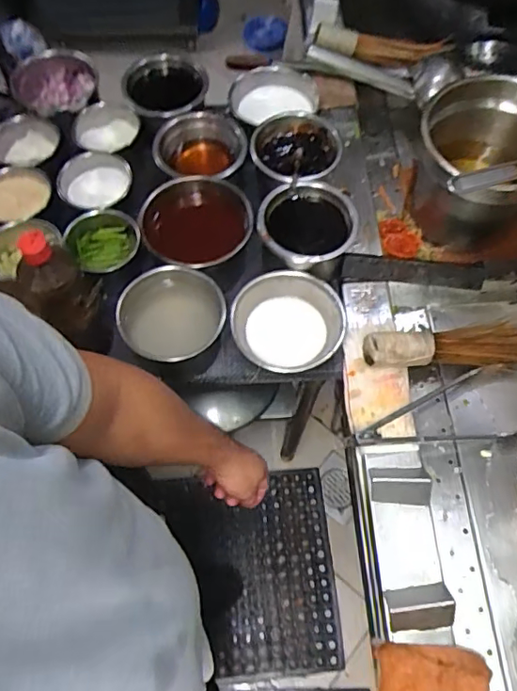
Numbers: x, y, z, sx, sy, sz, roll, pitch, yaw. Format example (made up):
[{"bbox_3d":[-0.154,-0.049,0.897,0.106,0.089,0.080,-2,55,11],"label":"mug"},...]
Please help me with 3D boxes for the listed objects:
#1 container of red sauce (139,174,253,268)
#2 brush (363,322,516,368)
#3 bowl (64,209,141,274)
[{"bbox_3d":[-0.099,-0.187,0.880,0.173,0.101,0.175,0,66,0],"label":"container of red sauce"},{"bbox_3d":[0.311,-0.003,0.859,0.295,0.085,0.074,-4,66,-2],"label":"brush"},{"bbox_3d":[-0.251,-0.168,0.892,0.112,0.044,0.108,0,66,0],"label":"bowl"}]

